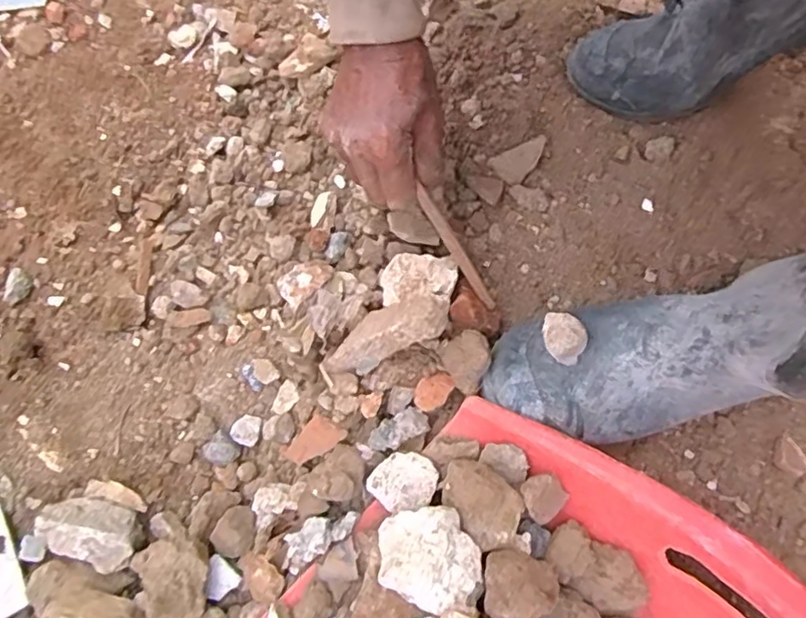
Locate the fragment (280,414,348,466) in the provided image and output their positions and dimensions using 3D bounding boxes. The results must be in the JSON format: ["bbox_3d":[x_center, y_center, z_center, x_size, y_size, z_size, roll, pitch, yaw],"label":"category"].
[{"bbox_3d":[-0.071,0.103,0.481,0.049,0.011,0.027,-34,72,-10],"label":"fragment"}]

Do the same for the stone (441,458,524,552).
[{"bbox_3d":[0.052,0.133,0.422,0.042,0.041,0.059,-43,76,-13],"label":"stone"}]

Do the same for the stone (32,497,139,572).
[{"bbox_3d":[-0.234,0.169,0.466,0.072,0.047,0.042,17,72,8],"label":"stone"}]

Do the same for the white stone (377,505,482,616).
[{"bbox_3d":[0.017,0.168,0.413,0.063,0.046,0.064,0,71,1],"label":"white stone"}]

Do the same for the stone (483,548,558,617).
[{"bbox_3d":[0.073,0.174,0.381,0.042,0.036,0.042,0,71,1],"label":"stone"}]

